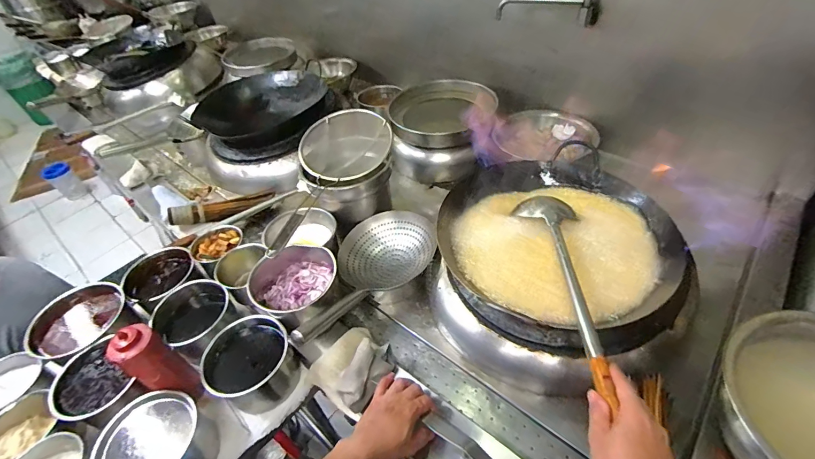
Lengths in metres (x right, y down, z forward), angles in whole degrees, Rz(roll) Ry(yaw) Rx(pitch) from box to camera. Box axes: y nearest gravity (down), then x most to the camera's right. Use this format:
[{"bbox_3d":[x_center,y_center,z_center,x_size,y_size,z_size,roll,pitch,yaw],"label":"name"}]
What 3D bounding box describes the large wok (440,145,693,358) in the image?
[{"bbox_3d":[0.298,0.032,0.768,0.422,0.125,0.432,-4,44,4],"label":"large wok"}]

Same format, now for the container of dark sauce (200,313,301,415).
[{"bbox_3d":[-0.291,0.251,0.722,0.149,0.096,0.143,-4,44,4],"label":"container of dark sauce"}]

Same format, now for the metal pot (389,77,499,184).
[{"bbox_3d":[0.079,-0.345,1.214,0.292,0.142,0.300,-3,44,5],"label":"metal pot"}]

